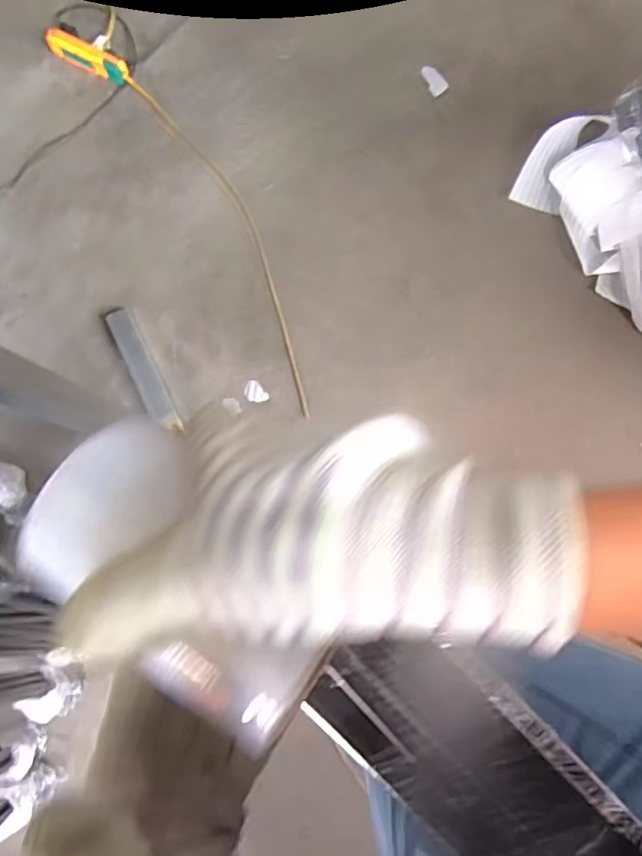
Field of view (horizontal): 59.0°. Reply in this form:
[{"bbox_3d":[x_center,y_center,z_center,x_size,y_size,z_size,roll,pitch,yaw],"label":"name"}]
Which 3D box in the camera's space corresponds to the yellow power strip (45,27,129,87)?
[{"bbox_3d":[-0.517,-0.822,1.255,0.189,0.029,0.056,25,83,5],"label":"yellow power strip"}]

